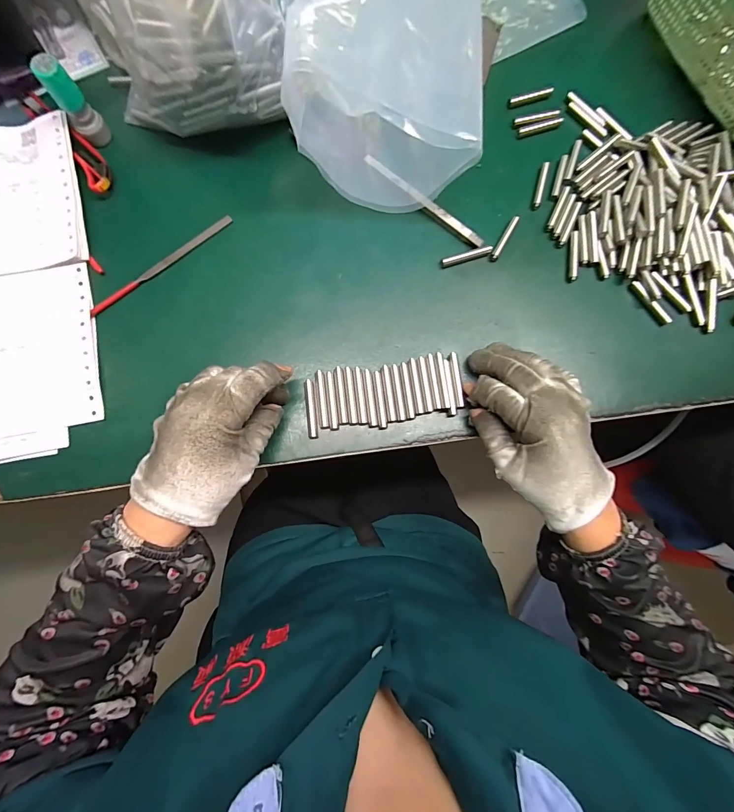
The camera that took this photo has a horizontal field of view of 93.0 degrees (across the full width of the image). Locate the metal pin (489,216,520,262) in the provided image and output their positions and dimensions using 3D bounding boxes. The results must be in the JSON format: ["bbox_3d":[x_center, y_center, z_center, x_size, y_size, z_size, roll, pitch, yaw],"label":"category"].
[{"bbox_3d":[0.129,-0.156,0.325,0.008,0.006,0.051,30,82,3],"label":"metal pin"}]

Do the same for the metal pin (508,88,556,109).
[{"bbox_3d":[0.167,-0.311,0.351,0.048,0.005,0.010,-19,85,-6],"label":"metal pin"}]

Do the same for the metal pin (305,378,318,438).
[{"bbox_3d":[-0.046,0.002,0.286,0.007,0.004,0.049,-7,82,-2],"label":"metal pin"}]

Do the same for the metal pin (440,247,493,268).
[{"bbox_3d":[0.091,-0.136,0.318,0.048,0.008,0.008,-17,82,-4],"label":"metal pin"}]

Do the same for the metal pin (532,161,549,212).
[{"bbox_3d":[0.167,-0.211,0.332,0.007,0.004,0.052,17,82,-2],"label":"metal pin"}]

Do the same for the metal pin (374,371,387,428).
[{"bbox_3d":[0.011,-0.005,0.291,0.006,0.005,0.047,-6,82,-2],"label":"metal pin"}]

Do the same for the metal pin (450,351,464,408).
[{"bbox_3d":[0.077,-0.023,0.297,0.007,0.004,0.048,-4,77,-4],"label":"metal pin"}]

